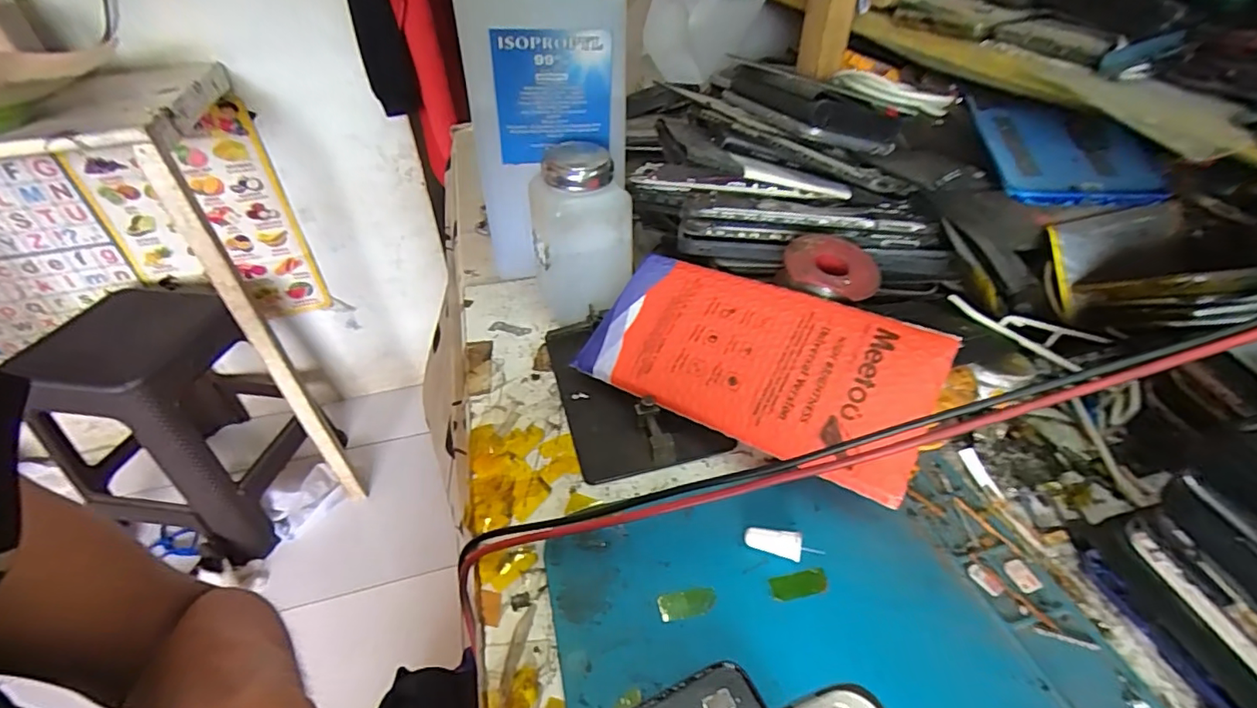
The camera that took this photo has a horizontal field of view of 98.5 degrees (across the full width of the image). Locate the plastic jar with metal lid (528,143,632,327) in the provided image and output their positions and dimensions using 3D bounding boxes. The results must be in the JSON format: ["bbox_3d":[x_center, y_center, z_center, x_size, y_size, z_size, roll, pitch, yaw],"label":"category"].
[{"bbox_3d":[-0.032,-0.070,0.334,0.064,0.098,0.049,28,48,28],"label":"plastic jar with metal lid"}]

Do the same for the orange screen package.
[{"bbox_3d":[0.061,0.000,0.273,0.169,0.007,0.085,21,68,27],"label":"orange screen package"}]

